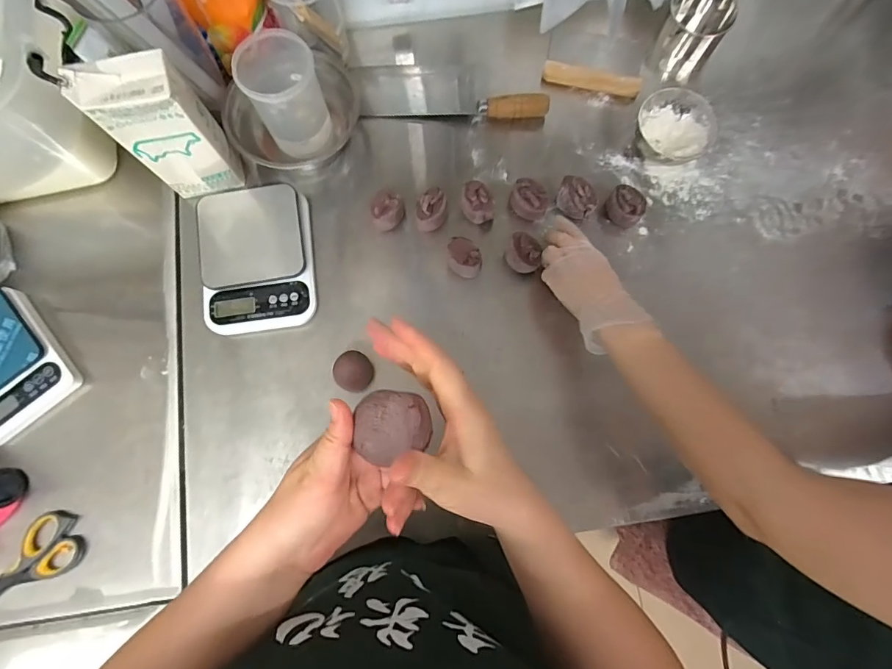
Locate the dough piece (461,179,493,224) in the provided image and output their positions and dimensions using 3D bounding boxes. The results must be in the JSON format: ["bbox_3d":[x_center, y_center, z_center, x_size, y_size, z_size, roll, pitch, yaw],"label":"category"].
[{"bbox_3d":[0.045,-0.183,0.629,0.046,0.047,0.052,4,78,1],"label":"dough piece"}]

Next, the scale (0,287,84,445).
[{"bbox_3d":[-0.596,0.042,0.585,0.149,0.038,0.172,-39,80,-7],"label":"scale"}]

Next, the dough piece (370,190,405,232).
[{"bbox_3d":[-0.082,-0.171,0.630,0.038,0.055,0.049,15,78,4],"label":"dough piece"}]

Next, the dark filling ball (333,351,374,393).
[{"bbox_3d":[-0.123,0.050,0.586,0.045,0.044,0.050,16,78,4],"label":"dark filling ball"}]

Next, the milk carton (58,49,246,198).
[{"bbox_3d":[-0.341,-0.252,0.551,0.100,0.190,0.063,-6,78,-1],"label":"milk carton"}]

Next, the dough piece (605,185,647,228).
[{"bbox_3d":[0.252,-0.179,0.624,0.052,0.049,0.035,38,81,8],"label":"dough piece"}]

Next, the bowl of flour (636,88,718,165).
[{"bbox_3d":[0.330,-0.297,0.637,0.108,0.065,0.088,20,79,5],"label":"bowl of flour"}]

